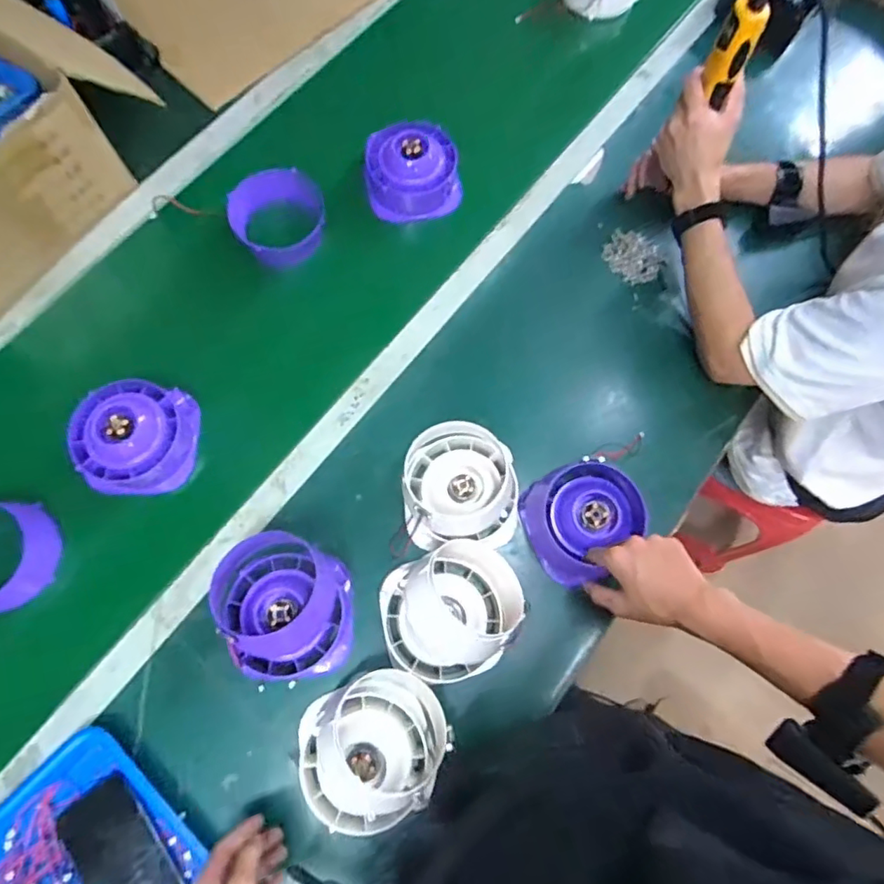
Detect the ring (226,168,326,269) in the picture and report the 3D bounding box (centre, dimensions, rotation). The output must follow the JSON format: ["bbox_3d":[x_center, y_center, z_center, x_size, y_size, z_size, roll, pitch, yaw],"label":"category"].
[{"bbox_3d":[-0.215,-0.300,0.747,0.128,0.048,0.145,-24,77,-8],"label":"ring"}]

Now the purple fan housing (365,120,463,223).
[{"bbox_3d":[-0.043,-0.394,0.798,0.130,0.072,0.111,-16,76,-6],"label":"purple fan housing"}]

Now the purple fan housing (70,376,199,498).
[{"bbox_3d":[-0.383,-0.005,0.683,0.134,0.080,0.135,0,75,-1],"label":"purple fan housing"}]

